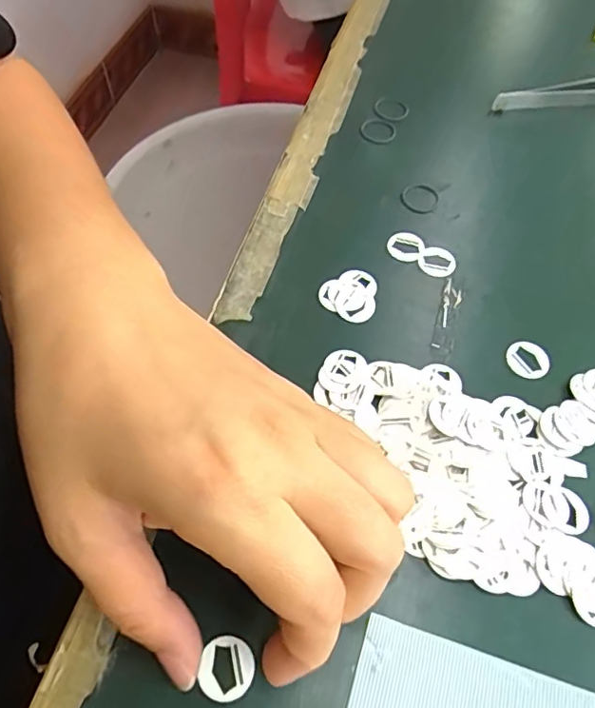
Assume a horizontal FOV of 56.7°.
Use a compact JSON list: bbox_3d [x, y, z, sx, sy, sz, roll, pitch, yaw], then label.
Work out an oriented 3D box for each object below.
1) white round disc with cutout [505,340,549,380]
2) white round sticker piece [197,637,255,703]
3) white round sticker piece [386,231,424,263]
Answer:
[{"bbox_3d":[0.102,0.002,0.245,0.018,0.004,0.018,1,58,-2],"label":"white round disc with cutout"},{"bbox_3d":[-0.023,0.102,0.178,0.017,0.004,0.018,0,58,-1],"label":"white round sticker piece"},{"bbox_3d":[0.055,-0.055,0.276,0.017,0.004,0.016,1,58,-2],"label":"white round sticker piece"}]

